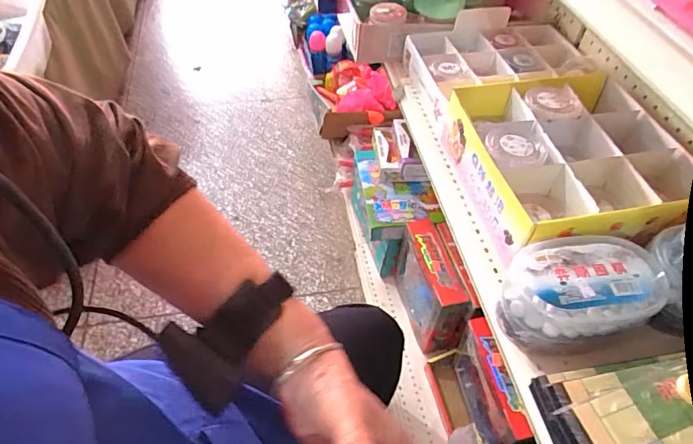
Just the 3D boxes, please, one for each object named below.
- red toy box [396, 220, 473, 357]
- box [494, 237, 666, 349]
[{"bbox_3d":[0.160,0.132,0.911,0.067,0.188,0.214,-13,52,-13],"label":"red toy box"},{"bbox_3d":[0.244,0.075,0.478,0.164,0.075,0.101,-9,52,-10],"label":"box"}]

